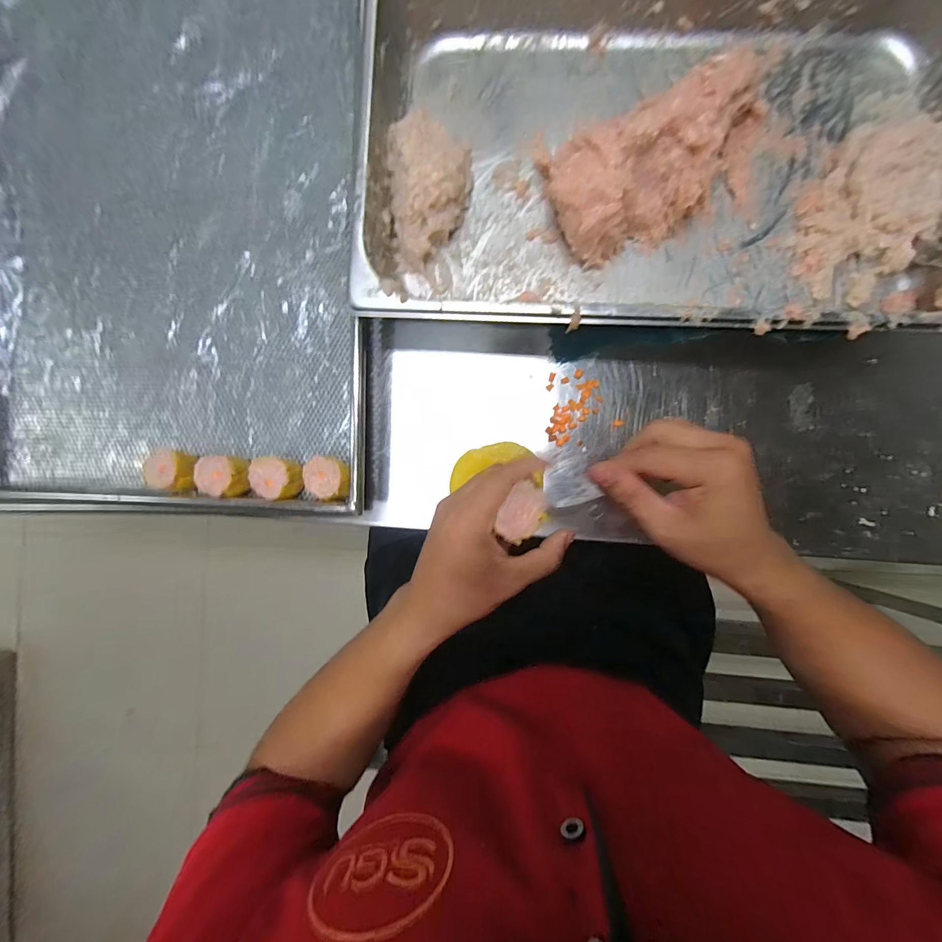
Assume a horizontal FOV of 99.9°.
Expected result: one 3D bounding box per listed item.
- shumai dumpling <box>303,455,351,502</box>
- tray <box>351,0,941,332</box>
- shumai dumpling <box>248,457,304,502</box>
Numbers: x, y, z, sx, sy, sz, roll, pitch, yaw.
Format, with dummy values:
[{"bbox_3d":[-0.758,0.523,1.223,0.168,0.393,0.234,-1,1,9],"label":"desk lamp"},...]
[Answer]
[{"bbox_3d":[-0.126,0.007,0.356,0.040,0.033,0.038,0,89,2],"label":"shumai dumpling"},{"bbox_3d":[0.164,-0.277,0.347,0.511,0.072,0.316,4,91,2],"label":"tray"},{"bbox_3d":[-0.172,0.006,0.359,0.042,0.033,0.036,6,89,2],"label":"shumai dumpling"}]

